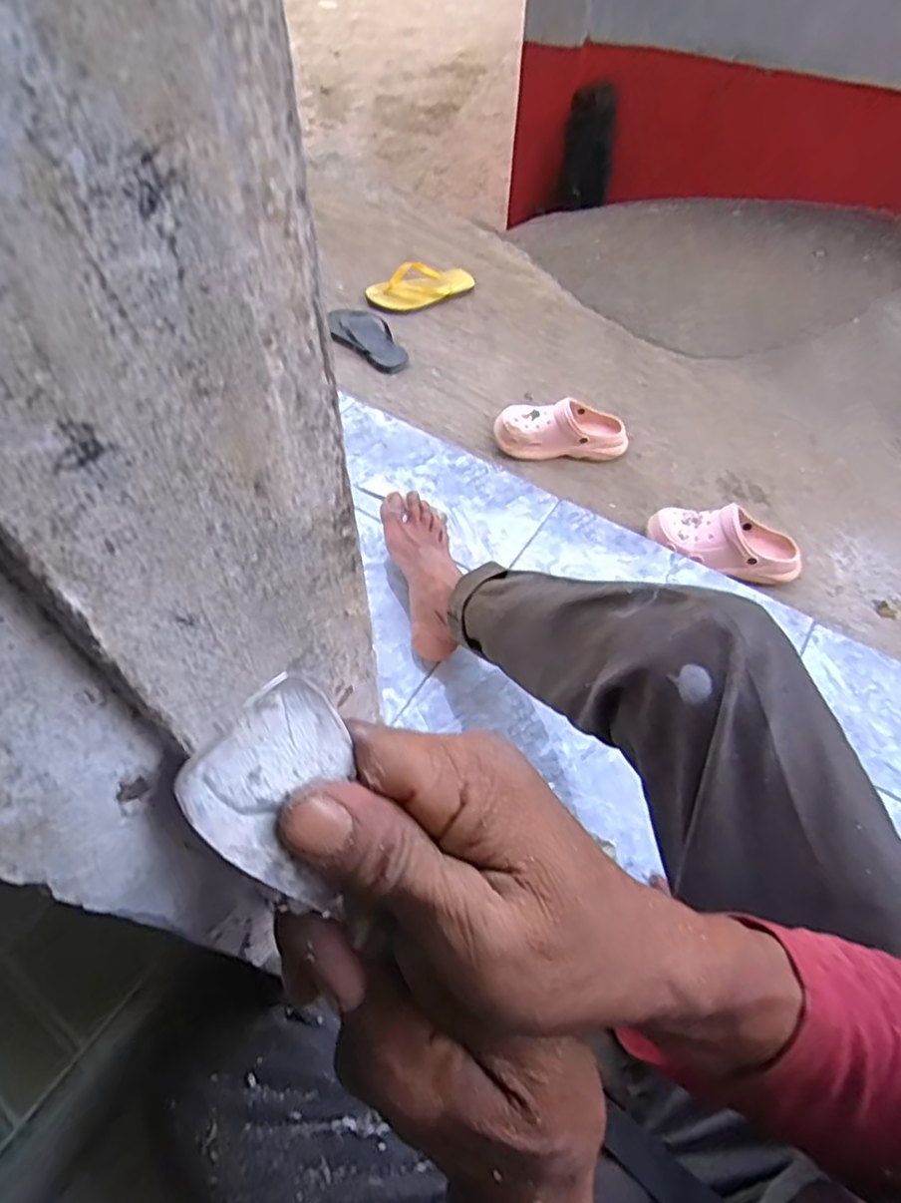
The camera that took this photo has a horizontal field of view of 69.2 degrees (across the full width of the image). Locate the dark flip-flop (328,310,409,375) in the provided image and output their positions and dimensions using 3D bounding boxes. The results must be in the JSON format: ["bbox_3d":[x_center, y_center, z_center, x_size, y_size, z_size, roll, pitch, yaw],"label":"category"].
[{"bbox_3d":[-0.163,-0.517,1.282,0.104,0.030,0.191,-35,65,-22],"label":"dark flip-flop"}]

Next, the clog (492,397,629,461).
[{"bbox_3d":[0.200,-0.309,1.164,0.237,0.077,0.095,-5,57,-6],"label":"clog"}]

